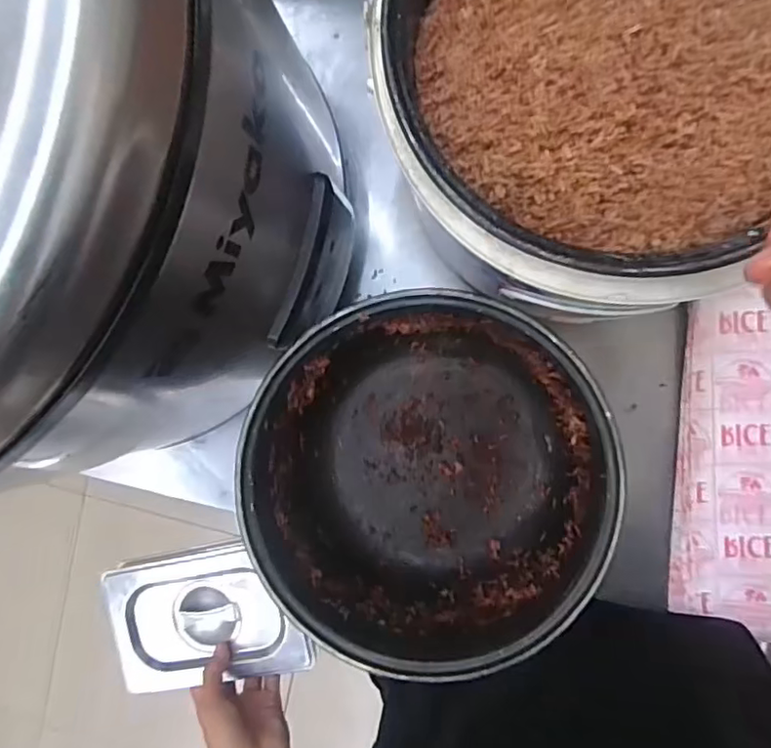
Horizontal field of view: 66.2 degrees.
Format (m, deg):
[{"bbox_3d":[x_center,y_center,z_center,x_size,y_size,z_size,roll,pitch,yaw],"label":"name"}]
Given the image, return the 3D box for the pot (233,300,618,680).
[{"bbox_3d":[0.031,0.067,0.428,0.228,0.131,0.230,0,91,7],"label":"pot"}]

